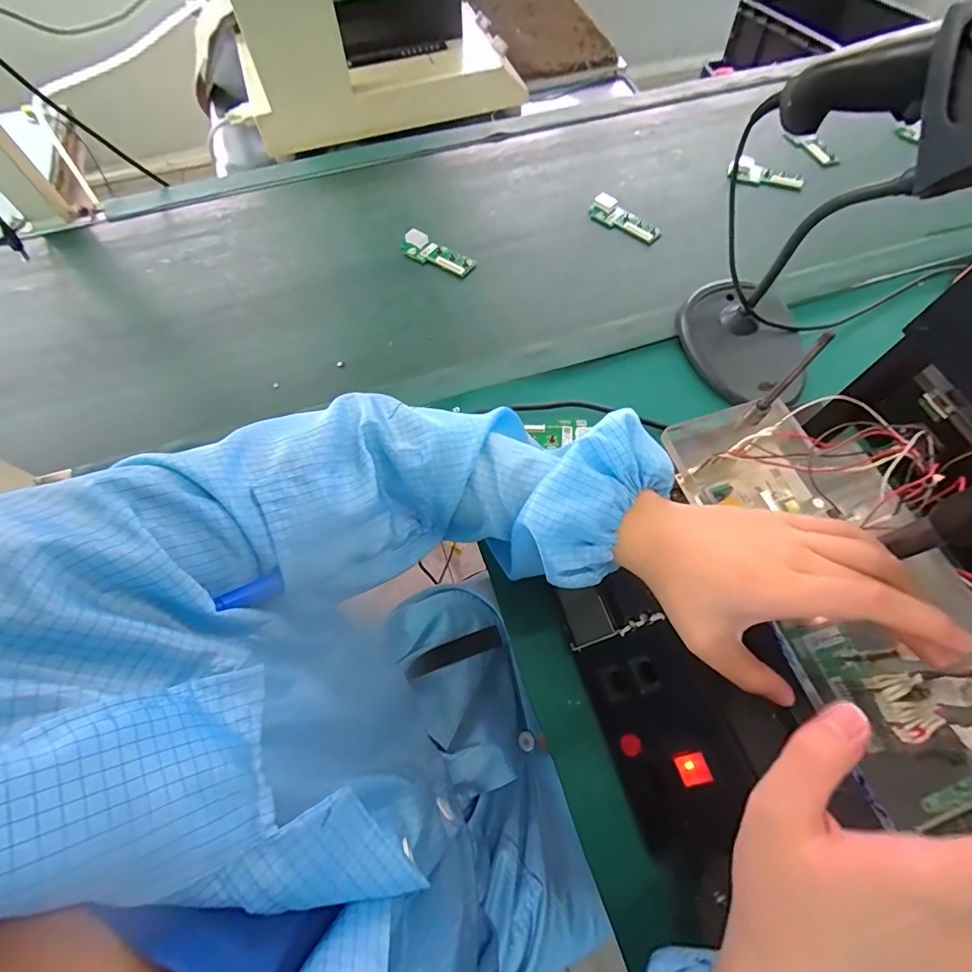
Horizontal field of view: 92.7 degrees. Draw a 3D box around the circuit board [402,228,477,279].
[{"bbox_3d":[-0.062,-0.295,0.587,0.098,0.011,0.035,28,66,14],"label":"circuit board"}]

